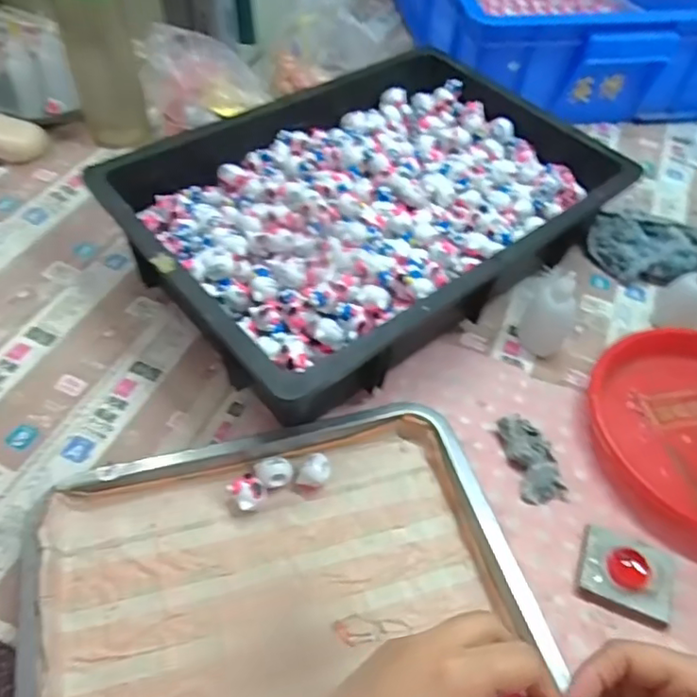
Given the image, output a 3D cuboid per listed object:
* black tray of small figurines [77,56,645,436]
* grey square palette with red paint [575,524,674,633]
[{"bbox_3d":[0.022,-0.153,0.583,0.440,0.101,0.314,-33,61,-26],"label":"black tray of small figurines"},{"bbox_3d":[0.197,0.159,0.419,0.061,0.022,0.053,20,53,11],"label":"grey square palette with red paint"}]

